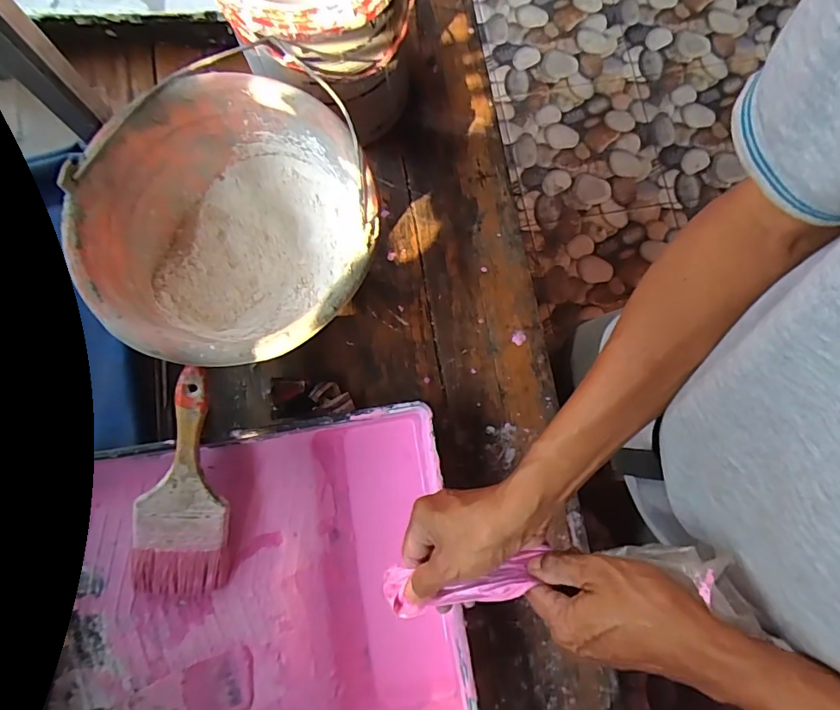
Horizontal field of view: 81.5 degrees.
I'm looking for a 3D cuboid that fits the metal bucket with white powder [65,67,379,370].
[{"bbox_3d":[-0.153,-0.099,0.459,0.223,0.163,0.233,0,80,-1],"label":"metal bucket with white powder"}]

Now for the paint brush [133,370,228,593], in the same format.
[{"bbox_3d":[-0.200,0.109,0.409,0.073,0.013,0.196,3,97,-10],"label":"paint brush"}]

